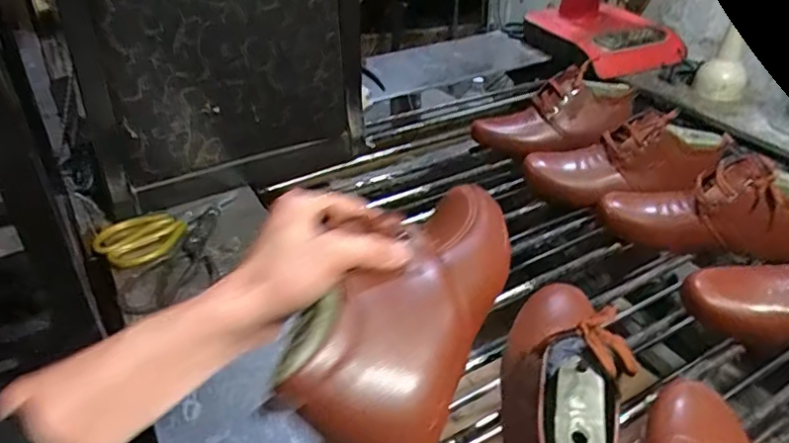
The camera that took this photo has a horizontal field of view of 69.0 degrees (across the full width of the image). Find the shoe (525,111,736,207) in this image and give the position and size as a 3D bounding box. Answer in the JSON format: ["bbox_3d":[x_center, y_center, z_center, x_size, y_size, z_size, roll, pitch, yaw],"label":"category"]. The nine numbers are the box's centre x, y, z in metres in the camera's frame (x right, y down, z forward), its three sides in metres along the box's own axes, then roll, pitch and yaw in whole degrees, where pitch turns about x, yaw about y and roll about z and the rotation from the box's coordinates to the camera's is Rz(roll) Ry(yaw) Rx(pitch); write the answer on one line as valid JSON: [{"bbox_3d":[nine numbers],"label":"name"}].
[{"bbox_3d":[0.332,-0.093,0.825,0.278,0.103,0.095,-9,33,17],"label":"shoe"}]

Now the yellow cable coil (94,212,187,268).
[{"bbox_3d":[-0.334,0.021,0.760,0.107,0.015,0.099,0,35,0],"label":"yellow cable coil"}]

